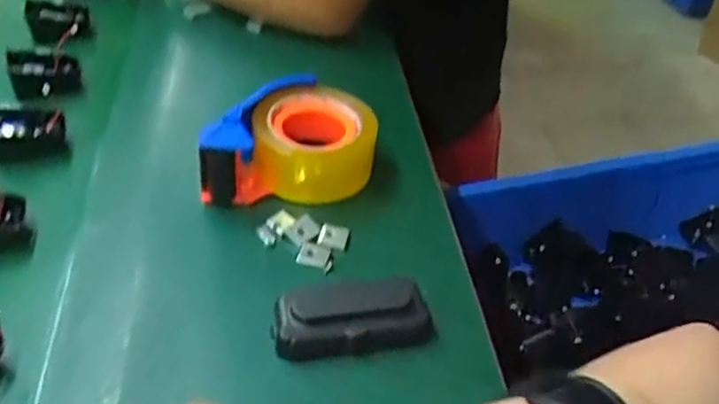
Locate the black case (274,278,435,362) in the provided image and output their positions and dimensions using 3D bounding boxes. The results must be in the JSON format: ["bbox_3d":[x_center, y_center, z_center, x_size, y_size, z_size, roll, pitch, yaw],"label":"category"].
[{"bbox_3d":[-0.004,0.075,0.465,0.107,0.034,0.040,-3,42,-7],"label":"black case"}]

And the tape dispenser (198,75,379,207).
[{"bbox_3d":[-0.061,-0.051,0.588,0.152,0.068,0.093,-6,42,-10],"label":"tape dispenser"}]

